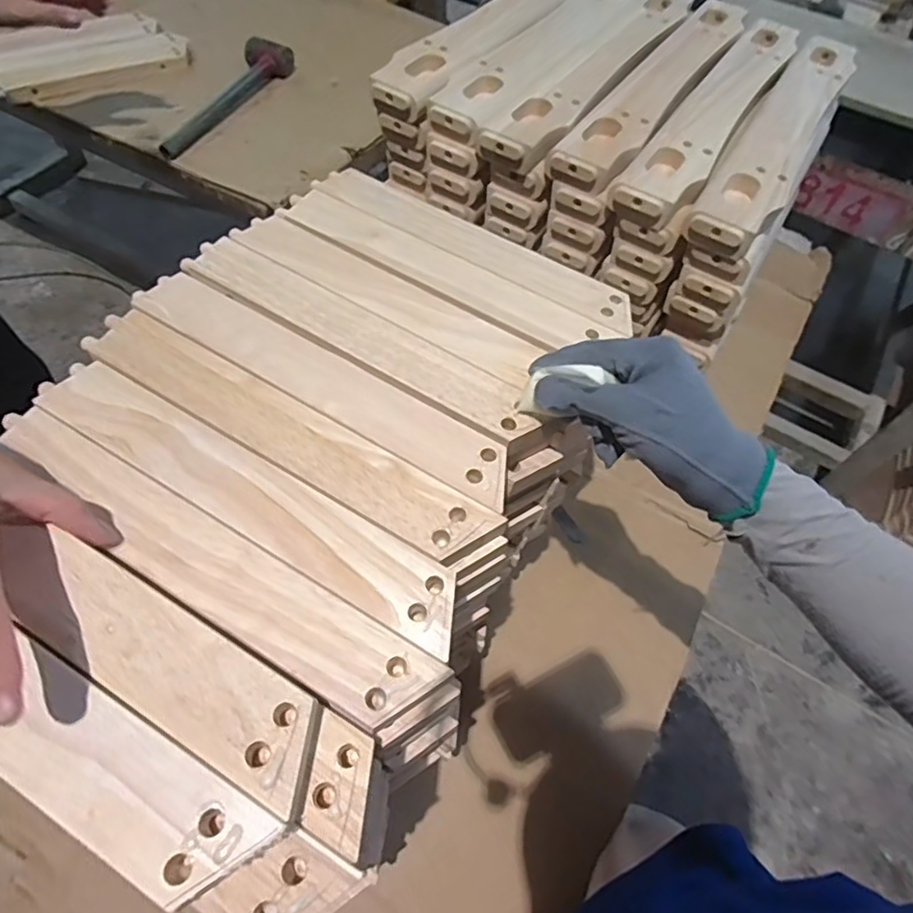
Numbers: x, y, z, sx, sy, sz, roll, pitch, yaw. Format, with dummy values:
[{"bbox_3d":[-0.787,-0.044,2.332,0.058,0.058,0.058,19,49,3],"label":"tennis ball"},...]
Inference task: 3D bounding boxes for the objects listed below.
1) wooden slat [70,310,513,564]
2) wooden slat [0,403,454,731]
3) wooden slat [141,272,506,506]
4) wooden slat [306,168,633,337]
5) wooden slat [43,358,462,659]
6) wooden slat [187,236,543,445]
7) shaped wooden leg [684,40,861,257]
[{"bbox_3d":[-0.110,-0.017,0.366,0.291,0.011,0.046,29,60,12],"label":"wooden slat"},{"bbox_3d":[-0.140,0.052,0.319,0.288,0.010,0.045,29,60,12],"label":"wooden slat"},{"bbox_3d":[-0.090,-0.053,0.386,0.285,0.011,0.042,29,60,13],"label":"wooden slat"},{"bbox_3d":[0.012,-0.173,0.475,0.282,0.014,0.048,30,60,13],"label":"wooden slat"},{"bbox_3d":[-0.124,0.019,0.341,0.286,0.011,0.041,29,60,12],"label":"wooden slat"},{"bbox_3d":[-0.069,-0.089,0.413,0.278,0.013,0.046,30,60,13],"label":"wooden slat"},{"bbox_3d":[0.368,-0.369,0.651,0.072,0.034,0.493,30,59,14],"label":"shaped wooden leg"}]

